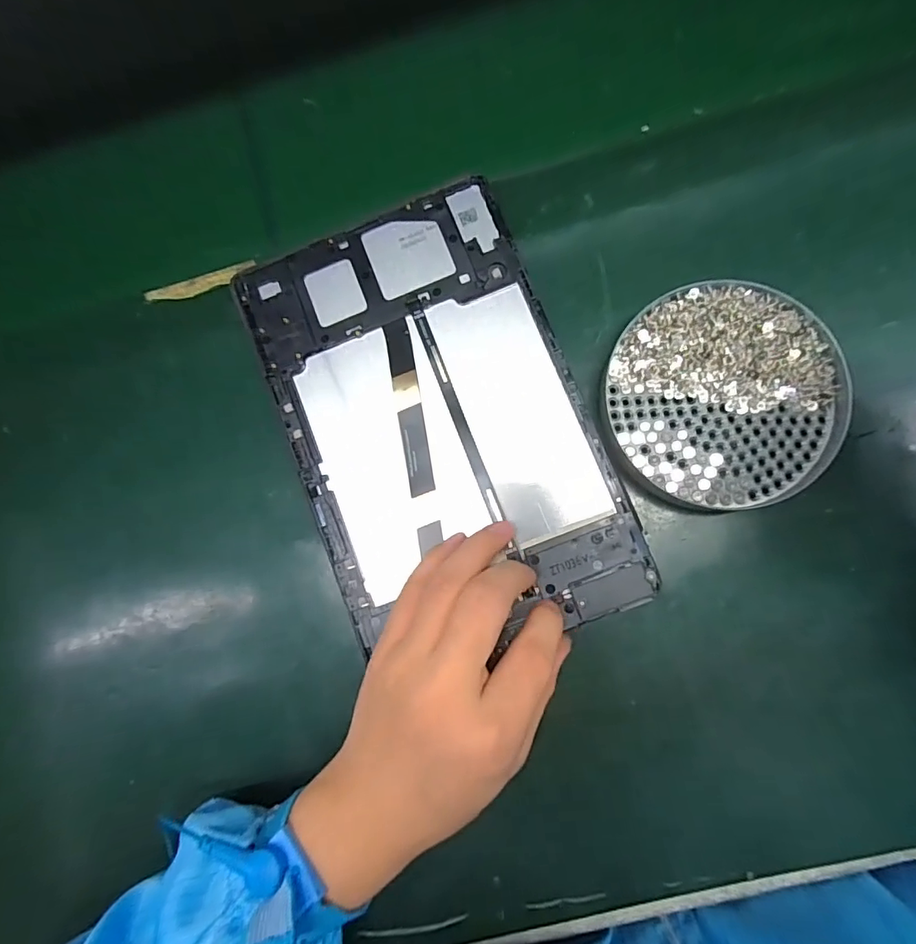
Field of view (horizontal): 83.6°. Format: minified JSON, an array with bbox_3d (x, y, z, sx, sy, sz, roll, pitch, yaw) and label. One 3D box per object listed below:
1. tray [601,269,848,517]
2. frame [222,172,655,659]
[{"bbox_3d":[0.133,-0.038,0.263,0.109,0.021,0.110,0,86,5],"label":"tray"},{"bbox_3d":[-0.012,-0.026,0.266,0.149,0.009,0.231,-21,84,3],"label":"frame"}]

